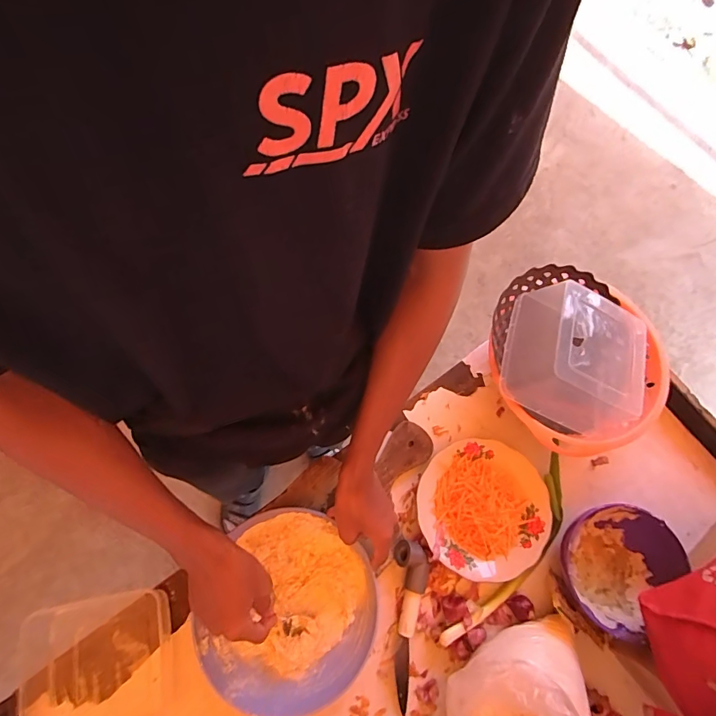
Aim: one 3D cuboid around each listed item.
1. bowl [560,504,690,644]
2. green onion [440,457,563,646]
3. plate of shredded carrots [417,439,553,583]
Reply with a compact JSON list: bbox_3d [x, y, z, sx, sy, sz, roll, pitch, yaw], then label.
[{"bbox_3d":[0.328,0.268,0.550,0.133,0.081,0.143,1,73,-2],"label":"bowl"},{"bbox_3d":[0.214,0.266,0.567,0.070,0.035,0.294,37,75,9],"label":"green onion"},{"bbox_3d":[0.173,0.205,0.573,0.174,0.031,0.174,1,70,-2],"label":"plate of shredded carrots"}]

